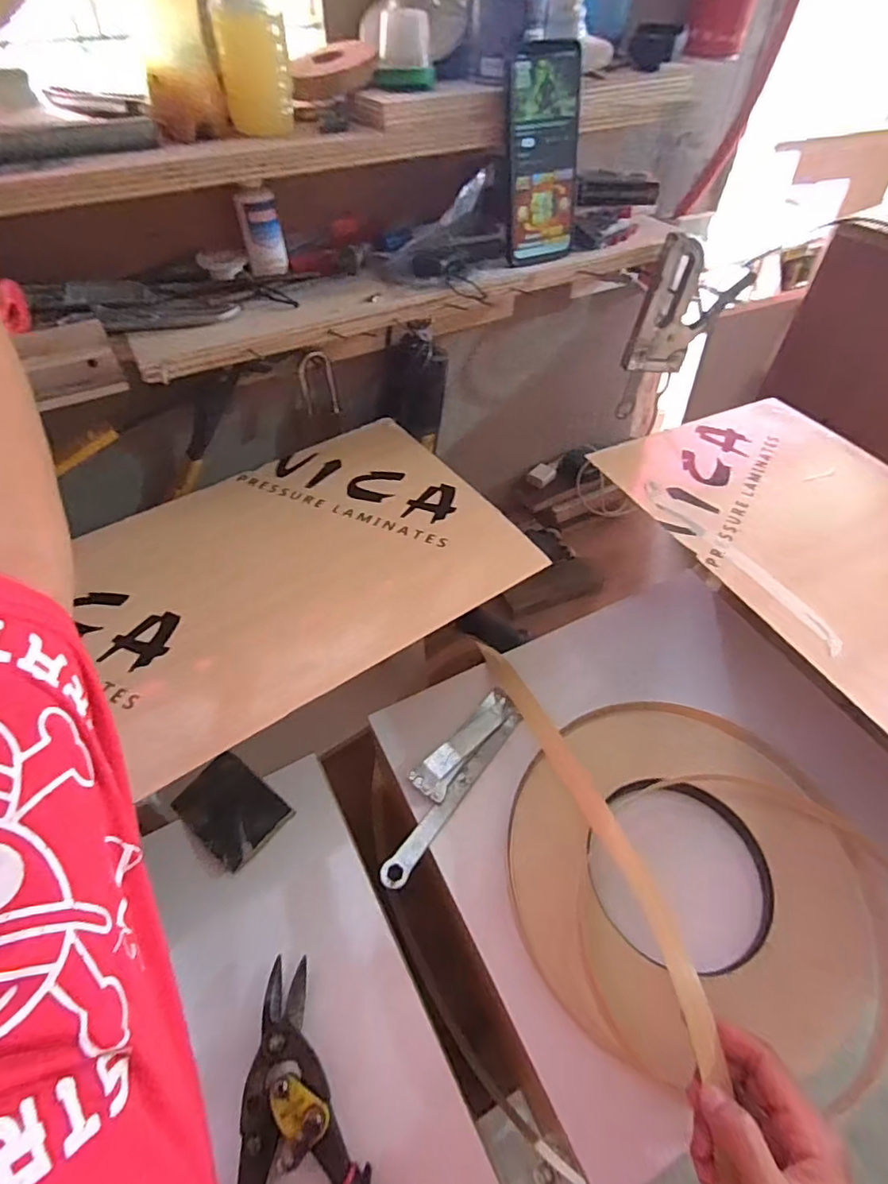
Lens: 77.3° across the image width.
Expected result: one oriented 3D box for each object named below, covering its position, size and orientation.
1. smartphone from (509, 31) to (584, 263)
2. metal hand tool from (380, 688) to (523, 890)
[{"bbox_3d":[0.095,-0.410,0.531,0.078,0.165,0.007,-23,43,-19],"label":"smartphone"},{"bbox_3d":[0.004,0.178,0.538,0.050,0.013,0.207,31,57,22],"label":"metal hand tool"}]

